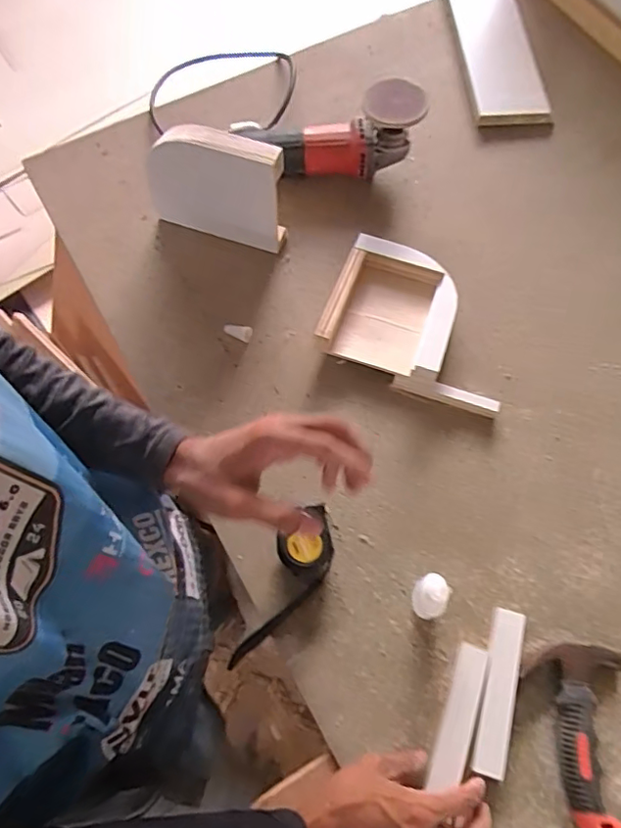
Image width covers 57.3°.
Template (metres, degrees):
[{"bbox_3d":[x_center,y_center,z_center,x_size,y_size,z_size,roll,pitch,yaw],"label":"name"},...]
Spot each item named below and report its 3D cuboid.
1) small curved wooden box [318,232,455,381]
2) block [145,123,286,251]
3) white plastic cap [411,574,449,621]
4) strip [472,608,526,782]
[{"bbox_3d":[0.106,-0.139,0.715,0.151,0.042,0.180,17,69,9],"label":"small curved wooden box"},{"bbox_3d":[-0.121,-0.284,0.723,0.174,0.153,0.045,16,69,9],"label":"block"},{"bbox_3d":[0.116,0.182,0.565,0.030,0.065,0.039,15,69,8],"label":"white plastic cap"},{"bbox_3d":[0.183,0.267,0.550,0.029,0.015,0.147,15,69,8],"label":"strip"}]

